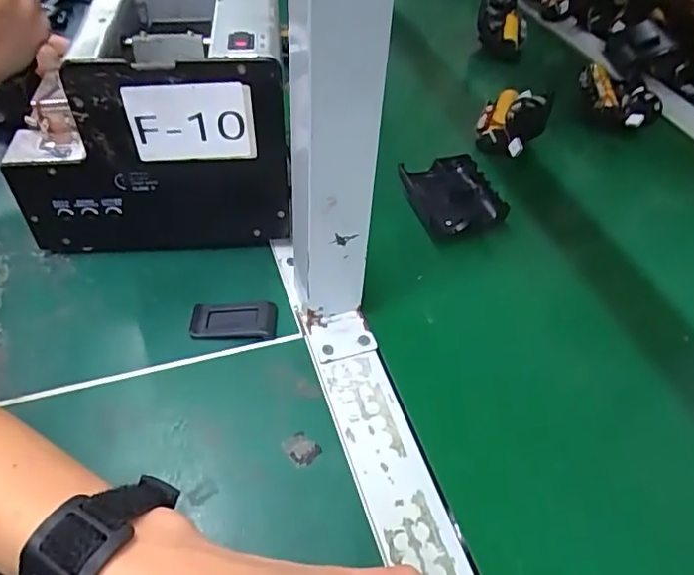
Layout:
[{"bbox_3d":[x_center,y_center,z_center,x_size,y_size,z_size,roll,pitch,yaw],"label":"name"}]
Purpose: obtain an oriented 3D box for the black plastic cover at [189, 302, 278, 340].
[{"bbox_3d":[-0.075,0.022,0.384,0.055,0.007,0.030,-1,47,-3],"label":"black plastic cover"}]

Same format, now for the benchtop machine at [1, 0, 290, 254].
[{"bbox_3d":[-0.139,-0.122,0.421,0.180,0.149,0.132,-4,47,-6],"label":"benchtop machine"}]

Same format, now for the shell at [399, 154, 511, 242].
[{"bbox_3d":[0.086,-0.073,0.482,0.073,0.029,0.085,-7,47,-8],"label":"shell"}]

